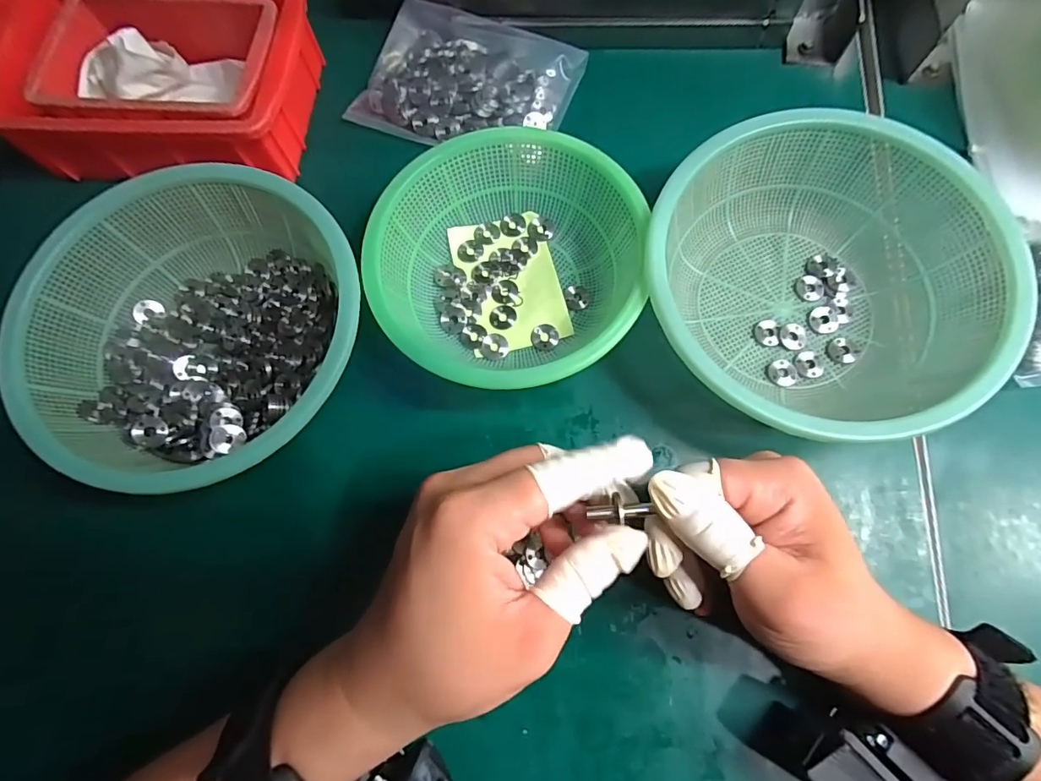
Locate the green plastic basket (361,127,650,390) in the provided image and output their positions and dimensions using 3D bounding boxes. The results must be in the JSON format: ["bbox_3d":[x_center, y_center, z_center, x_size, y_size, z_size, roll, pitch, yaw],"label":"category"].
[{"bbox_3d":[-0.006,-0.075,0.306,0.155,0.048,0.155,0,74,1],"label":"green plastic basket"}]

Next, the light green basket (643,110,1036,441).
[{"bbox_3d":[0.163,-0.060,0.290,0.185,0.067,0.185,-6,74,-1],"label":"light green basket"}]

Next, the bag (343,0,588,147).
[{"bbox_3d":[-0.038,-0.229,0.372,0.147,0.021,0.107,19,75,6],"label":"bag"}]

